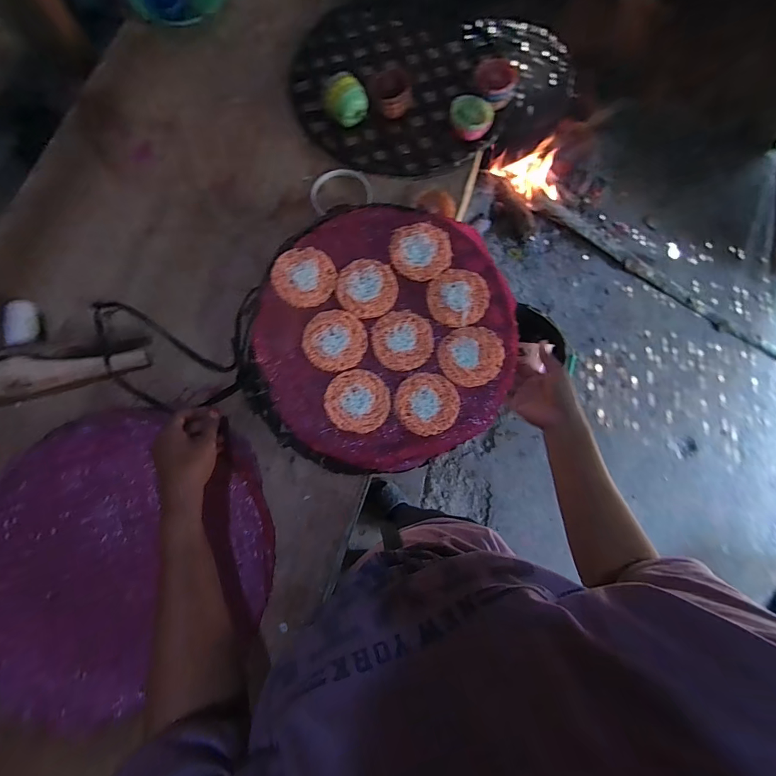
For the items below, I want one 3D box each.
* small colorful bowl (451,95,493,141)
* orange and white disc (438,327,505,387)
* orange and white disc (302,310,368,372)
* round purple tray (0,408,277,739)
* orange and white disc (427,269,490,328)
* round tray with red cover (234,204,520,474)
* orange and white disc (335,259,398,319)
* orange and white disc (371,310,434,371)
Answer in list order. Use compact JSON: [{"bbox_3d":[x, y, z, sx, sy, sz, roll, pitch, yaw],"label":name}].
[{"bbox_3d":[0.130,-0.421,0.635,0.066,0.037,0.062,0,75,-1],"label":"small colorful bowl"},{"bbox_3d":[0.109,-0.041,0.524,0.081,0.009,0.077,0,75,-1],"label":"orange and white disc"},{"bbox_3d":[-0.068,-0.063,0.521,0.078,0.010,0.078,0,75,-1],"label":"orange and white disc"},{"bbox_3d":[-0.333,0.190,0.494,0.366,0.016,0.333,0,75,-1],"label":"round purple tray"},{"bbox_3d":[0.095,-0.122,0.539,0.080,0.013,0.078,0,75,-1],"label":"orange and white disc"},{"bbox_3d":[-0.016,-0.070,0.534,0.354,0.056,0.339,0,75,-1],"label":"round tray with red cover"},{"bbox_3d":[-0.028,-0.134,0.540,0.077,0.013,0.079,0,75,-1],"label":"orange and white disc"},{"bbox_3d":[0.020,-0.063,0.532,0.078,0.010,0.079,-5,75,-2],"label":"orange and white disc"}]

